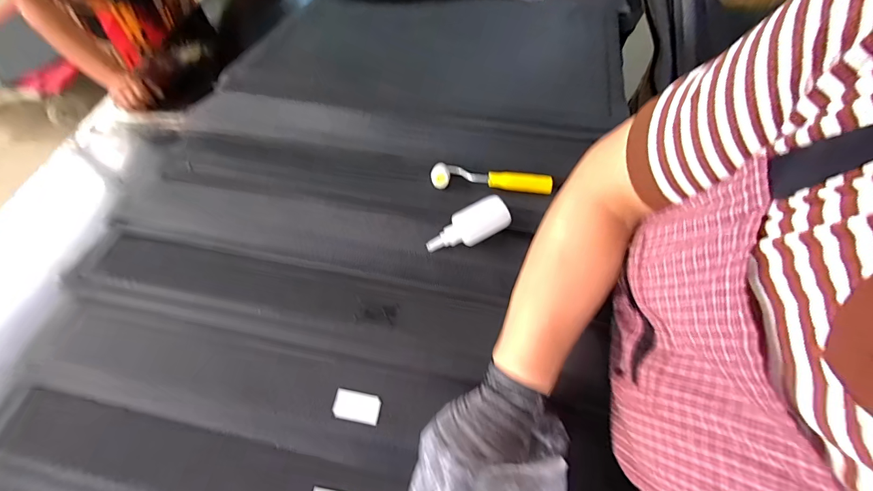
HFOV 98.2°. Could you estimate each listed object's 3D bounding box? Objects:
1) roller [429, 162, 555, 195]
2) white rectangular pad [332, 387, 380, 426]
[{"bbox_3d":[0.085,-0.109,0.593,0.183,0.024,0.052,2,59,5],"label":"roller"},{"bbox_3d":[-0.094,0.189,0.445,0.055,0.004,0.031,9,60,9],"label":"white rectangular pad"}]

